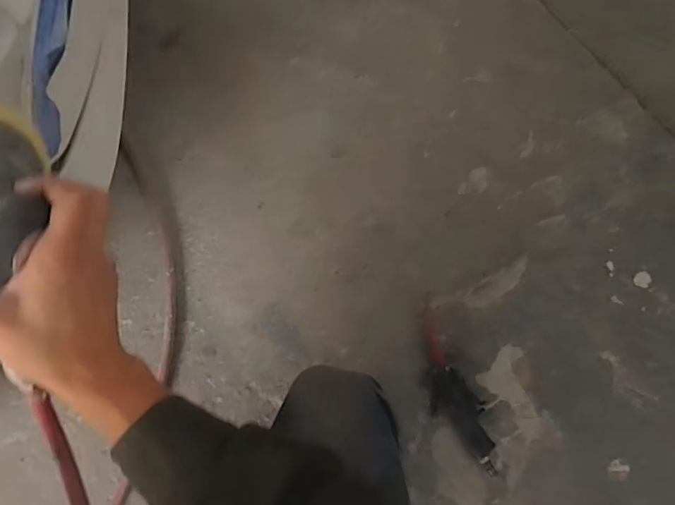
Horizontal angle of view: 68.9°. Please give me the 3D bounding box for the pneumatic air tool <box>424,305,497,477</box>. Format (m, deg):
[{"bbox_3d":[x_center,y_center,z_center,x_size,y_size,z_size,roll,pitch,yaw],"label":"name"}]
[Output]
[{"bbox_3d":[0.170,0.210,0.725,0.065,0.026,0.245,-28,83,-7],"label":"pneumatic air tool"}]

